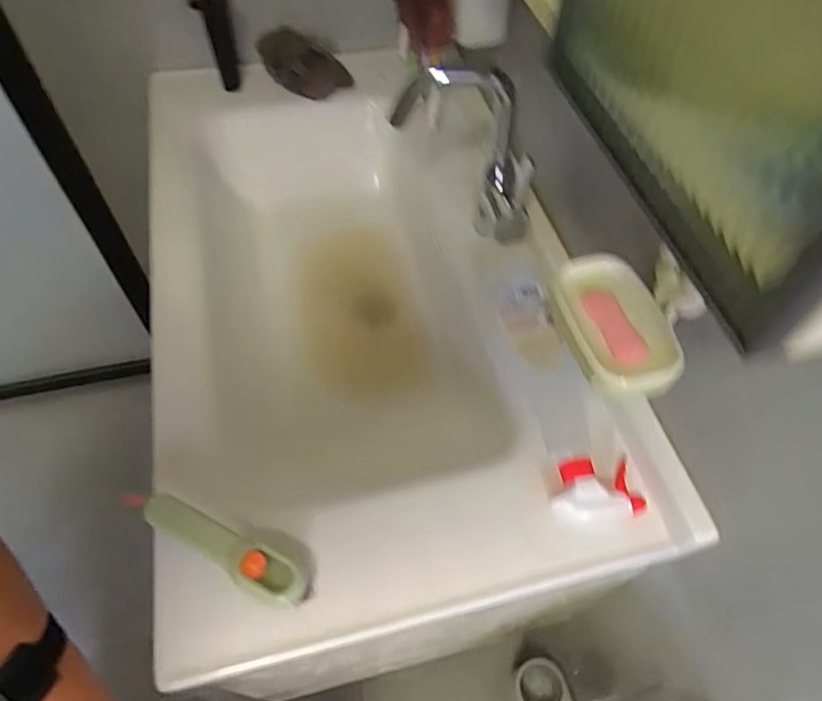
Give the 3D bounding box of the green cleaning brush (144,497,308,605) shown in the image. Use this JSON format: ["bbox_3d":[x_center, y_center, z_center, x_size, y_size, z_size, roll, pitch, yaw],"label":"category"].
[{"bbox_3d":[-0.168,0.180,0.514,0.160,0.043,0.037,23,59,13],"label":"green cleaning brush"}]

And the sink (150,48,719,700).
[{"bbox_3d":[-0.092,-0.063,0.815,0.522,0.263,0.897,-14,58,-11],"label":"sink"}]

